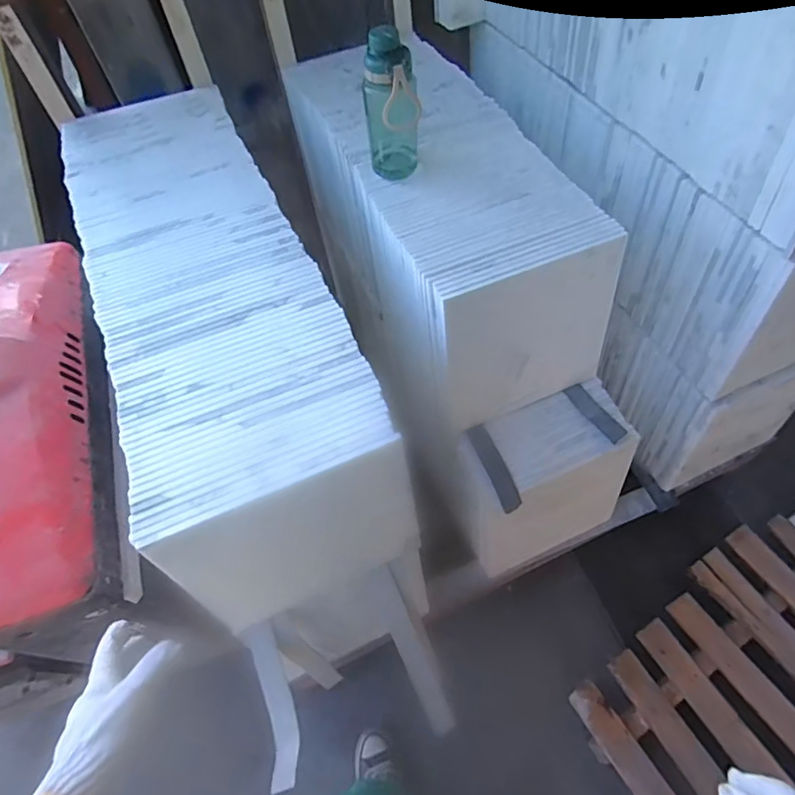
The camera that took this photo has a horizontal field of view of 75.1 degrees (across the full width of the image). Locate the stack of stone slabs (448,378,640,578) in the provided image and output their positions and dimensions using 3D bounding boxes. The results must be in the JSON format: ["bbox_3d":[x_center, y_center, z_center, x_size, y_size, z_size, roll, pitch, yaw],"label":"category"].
[{"bbox_3d":[0.271,0.178,1.019,0.313,0.332,0.140,-21,48,-14],"label":"stack of stone slabs"}]

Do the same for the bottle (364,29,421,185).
[{"bbox_3d":[-0.007,-0.428,0.779,0.082,0.205,0.074,-5,46,2],"label":"bottle"}]

